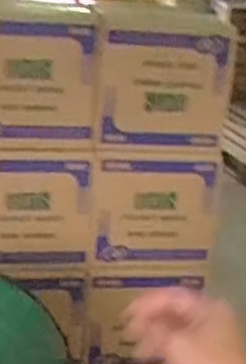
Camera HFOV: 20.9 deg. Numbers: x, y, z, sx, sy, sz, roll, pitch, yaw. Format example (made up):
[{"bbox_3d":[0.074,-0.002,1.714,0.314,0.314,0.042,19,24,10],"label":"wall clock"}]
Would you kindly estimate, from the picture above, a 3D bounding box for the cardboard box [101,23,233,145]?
[{"bbox_3d":[0.088,-0.236,1.556,0.275,0.251,0.242,2,19,-5],"label":"cardboard box"}]

